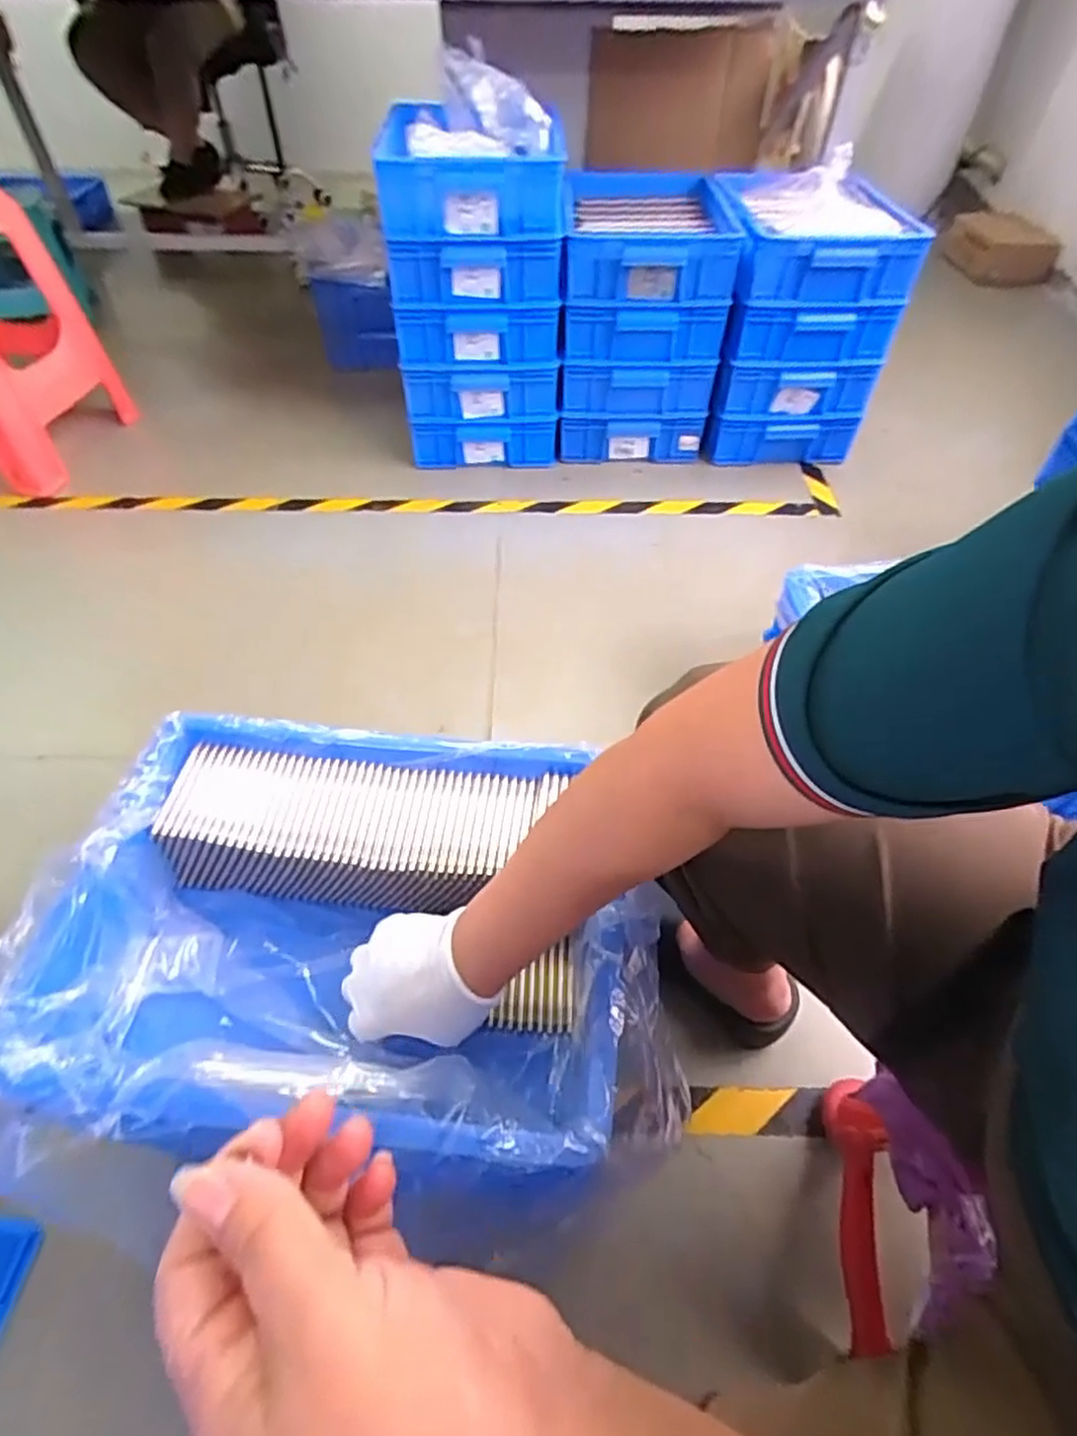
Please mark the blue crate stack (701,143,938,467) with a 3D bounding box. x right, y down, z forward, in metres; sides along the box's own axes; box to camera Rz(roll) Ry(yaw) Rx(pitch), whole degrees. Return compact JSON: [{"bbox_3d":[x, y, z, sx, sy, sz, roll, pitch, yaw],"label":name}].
[{"bbox_3d":[0.496,-0.800,1.408,0.308,0.440,0.378,-1,50,-2],"label":"blue crate stack"}]

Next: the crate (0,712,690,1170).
[{"bbox_3d":[-0.130,0.167,0.531,0.420,0.129,0.329,4,50,3],"label":"crate"}]

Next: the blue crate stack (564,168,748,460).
[{"bbox_3d":[0.191,-0.800,1.420,0.299,0.427,0.359,0,49,-1],"label":"blue crate stack"}]

